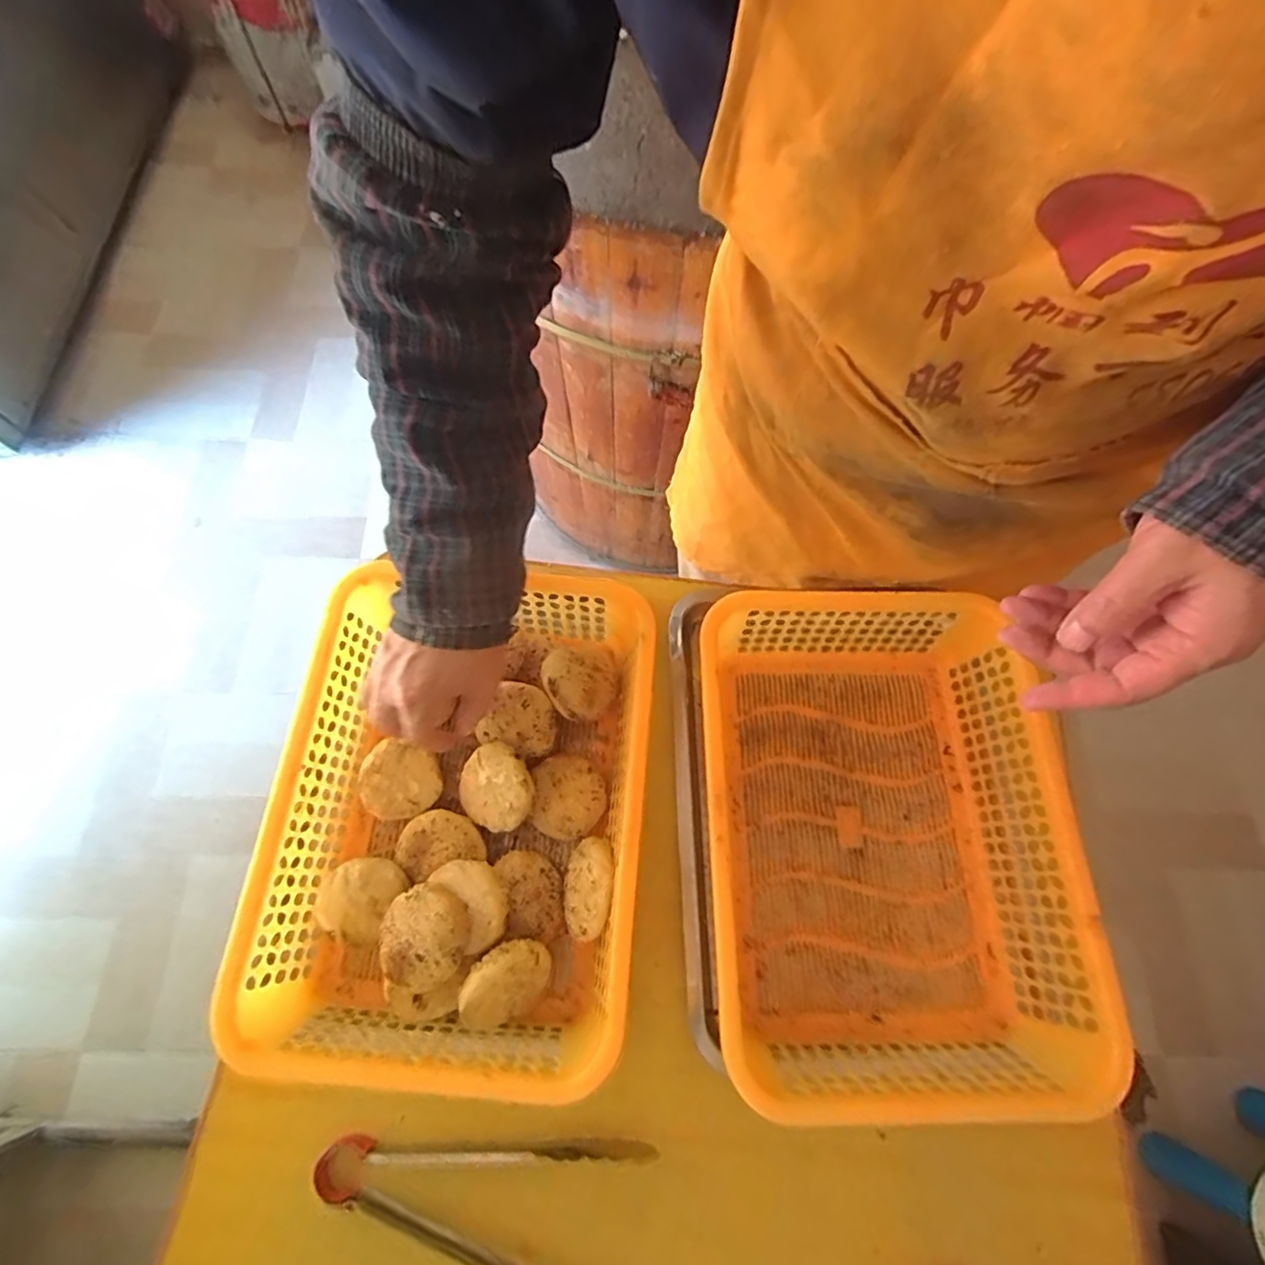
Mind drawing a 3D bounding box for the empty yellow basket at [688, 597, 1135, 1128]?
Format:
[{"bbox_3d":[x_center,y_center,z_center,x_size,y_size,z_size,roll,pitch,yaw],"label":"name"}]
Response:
[{"bbox_3d":[0.179,0.144,0.469,0.247,0.098,0.327,0,70,-2],"label":"empty yellow basket"}]

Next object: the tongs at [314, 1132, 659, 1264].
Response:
[{"bbox_3d":[-0.105,0.388,0.410,0.212,0.033,0.092,6,70,0],"label":"tongs"}]

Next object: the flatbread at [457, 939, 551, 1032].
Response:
[{"bbox_3d":[-0.089,0.251,0.430,0.063,0.067,0.015,-12,25,-27],"label":"flatbread"}]

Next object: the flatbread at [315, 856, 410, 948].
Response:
[{"bbox_3d":[-0.204,0.198,0.457,0.053,0.015,0.061,26,71,7],"label":"flatbread"}]

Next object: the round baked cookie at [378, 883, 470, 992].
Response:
[{"bbox_3d":[-0.146,0.209,0.420,0.060,0.018,0.063,1,70,-2],"label":"round baked cookie"}]

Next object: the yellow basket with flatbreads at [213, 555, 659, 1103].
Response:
[{"bbox_3d":[-0.123,0.127,0.467,0.253,0.095,0.341,5,70,0],"label":"yellow basket with flatbreads"}]

